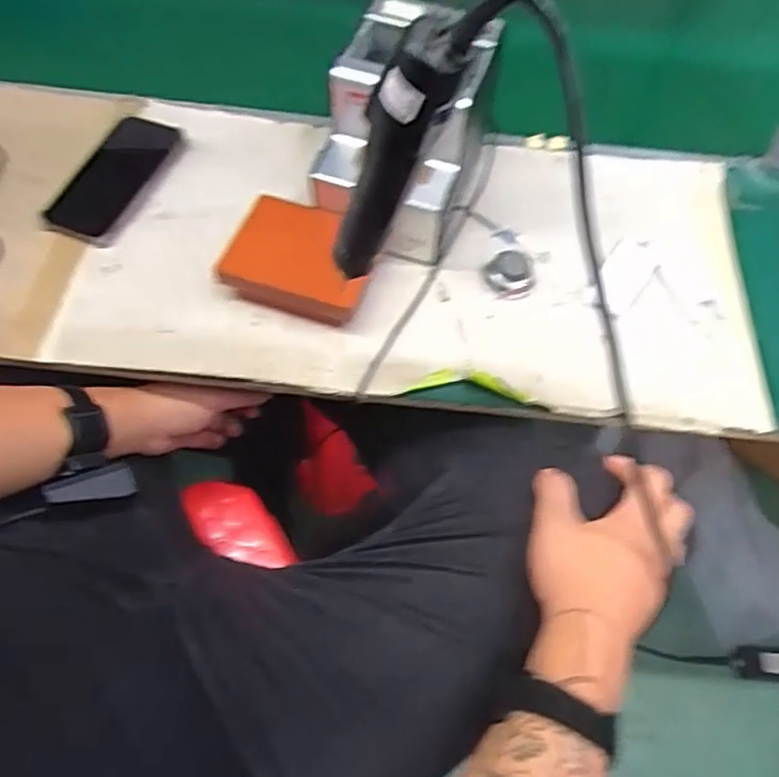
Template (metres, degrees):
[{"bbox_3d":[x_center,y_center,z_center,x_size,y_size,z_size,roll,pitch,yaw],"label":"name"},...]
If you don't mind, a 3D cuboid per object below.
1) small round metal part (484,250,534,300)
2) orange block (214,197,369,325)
[{"bbox_3d":[0.117,-0.110,0.649,0.043,0.020,0.043,2,58,-3],"label":"small round metal part"},{"bbox_3d":[-0.081,-0.122,0.636,0.131,0.032,0.103,17,58,6],"label":"orange block"}]

